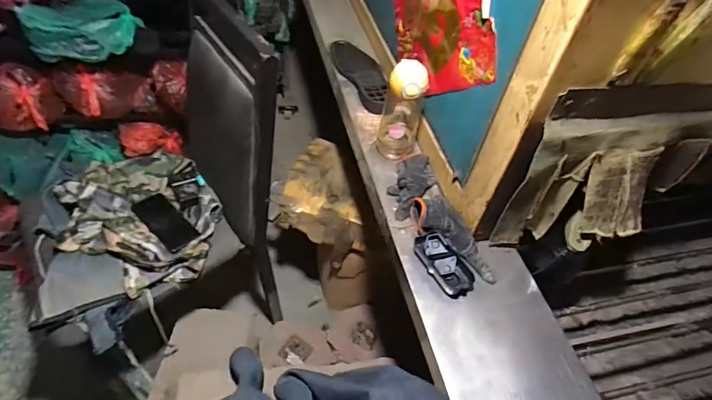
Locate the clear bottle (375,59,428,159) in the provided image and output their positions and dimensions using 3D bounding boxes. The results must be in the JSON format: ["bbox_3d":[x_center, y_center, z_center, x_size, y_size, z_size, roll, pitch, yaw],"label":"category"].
[{"bbox_3d":[0.086,-0.162,0.817,0.075,0.206,0.081,10,48,3],"label":"clear bottle"}]

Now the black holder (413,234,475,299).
[{"bbox_3d":[0.145,0.104,0.697,0.060,0.026,0.114,-21,54,-23],"label":"black holder"}]

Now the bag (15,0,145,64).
[{"bbox_3d":[-0.725,-0.467,1.152,0.284,0.132,0.134,-32,58,-29],"label":"bag"}]

